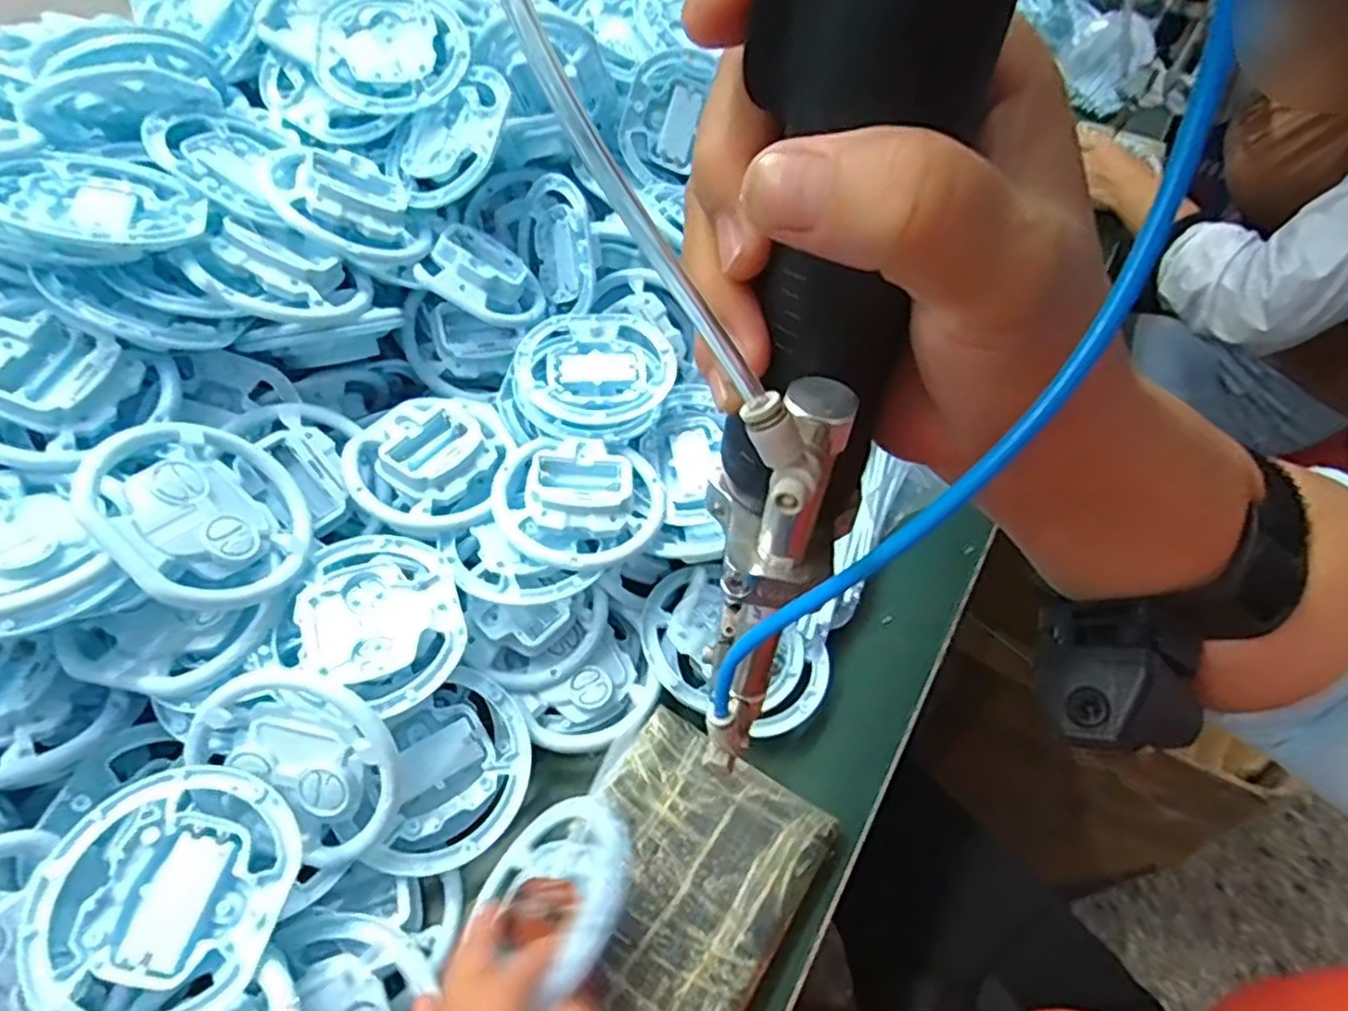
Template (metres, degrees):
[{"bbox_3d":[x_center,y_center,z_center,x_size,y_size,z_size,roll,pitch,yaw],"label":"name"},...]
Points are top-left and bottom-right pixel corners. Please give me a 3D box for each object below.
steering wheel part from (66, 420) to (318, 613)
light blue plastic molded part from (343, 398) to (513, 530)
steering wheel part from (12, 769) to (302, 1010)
[{"bbox_3d":[-0.242,0.003,0.369,0.102,0.014,0.099,37,34,-30],"label":"steering wheel part"},{"bbox_3d":[-0.146,-0.032,0.446,0.105,0.021,0.092,-34,61,-28],"label":"light blue plastic molded part"},{"bbox_3d":[-0.227,0.173,0.317,0.099,0.020,0.101,3,51,-3],"label":"steering wheel part"}]

